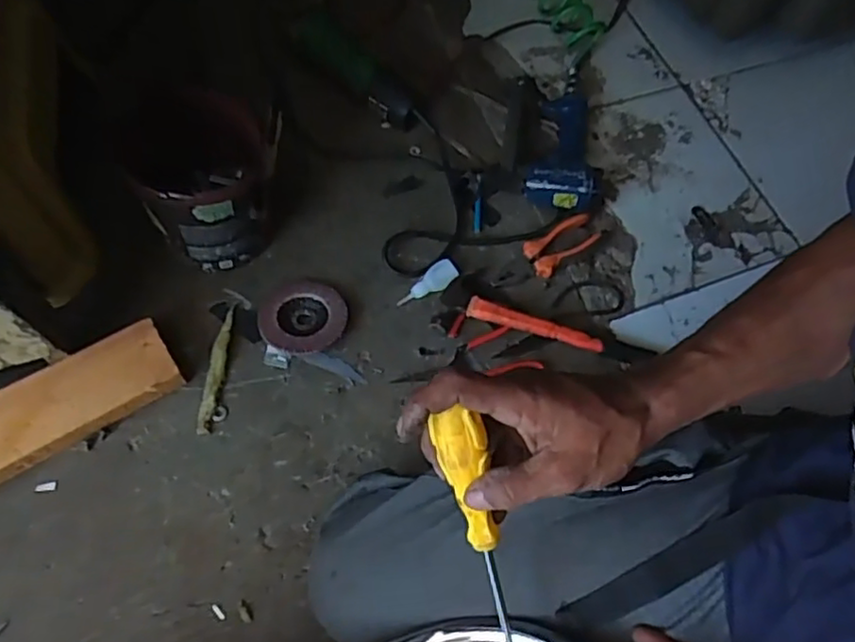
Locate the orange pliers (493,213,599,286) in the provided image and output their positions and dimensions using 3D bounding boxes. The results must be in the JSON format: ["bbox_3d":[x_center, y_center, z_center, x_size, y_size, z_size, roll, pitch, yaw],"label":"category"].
[{"bbox_3d":[0.143,-0.081,0.808,0.150,0.021,0.044,-31,70,-19],"label":"orange pliers"}]

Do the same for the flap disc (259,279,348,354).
[{"bbox_3d":[-0.139,-0.007,0.740,0.096,0.017,0.090,2,63,-5],"label":"flap disc"}]

